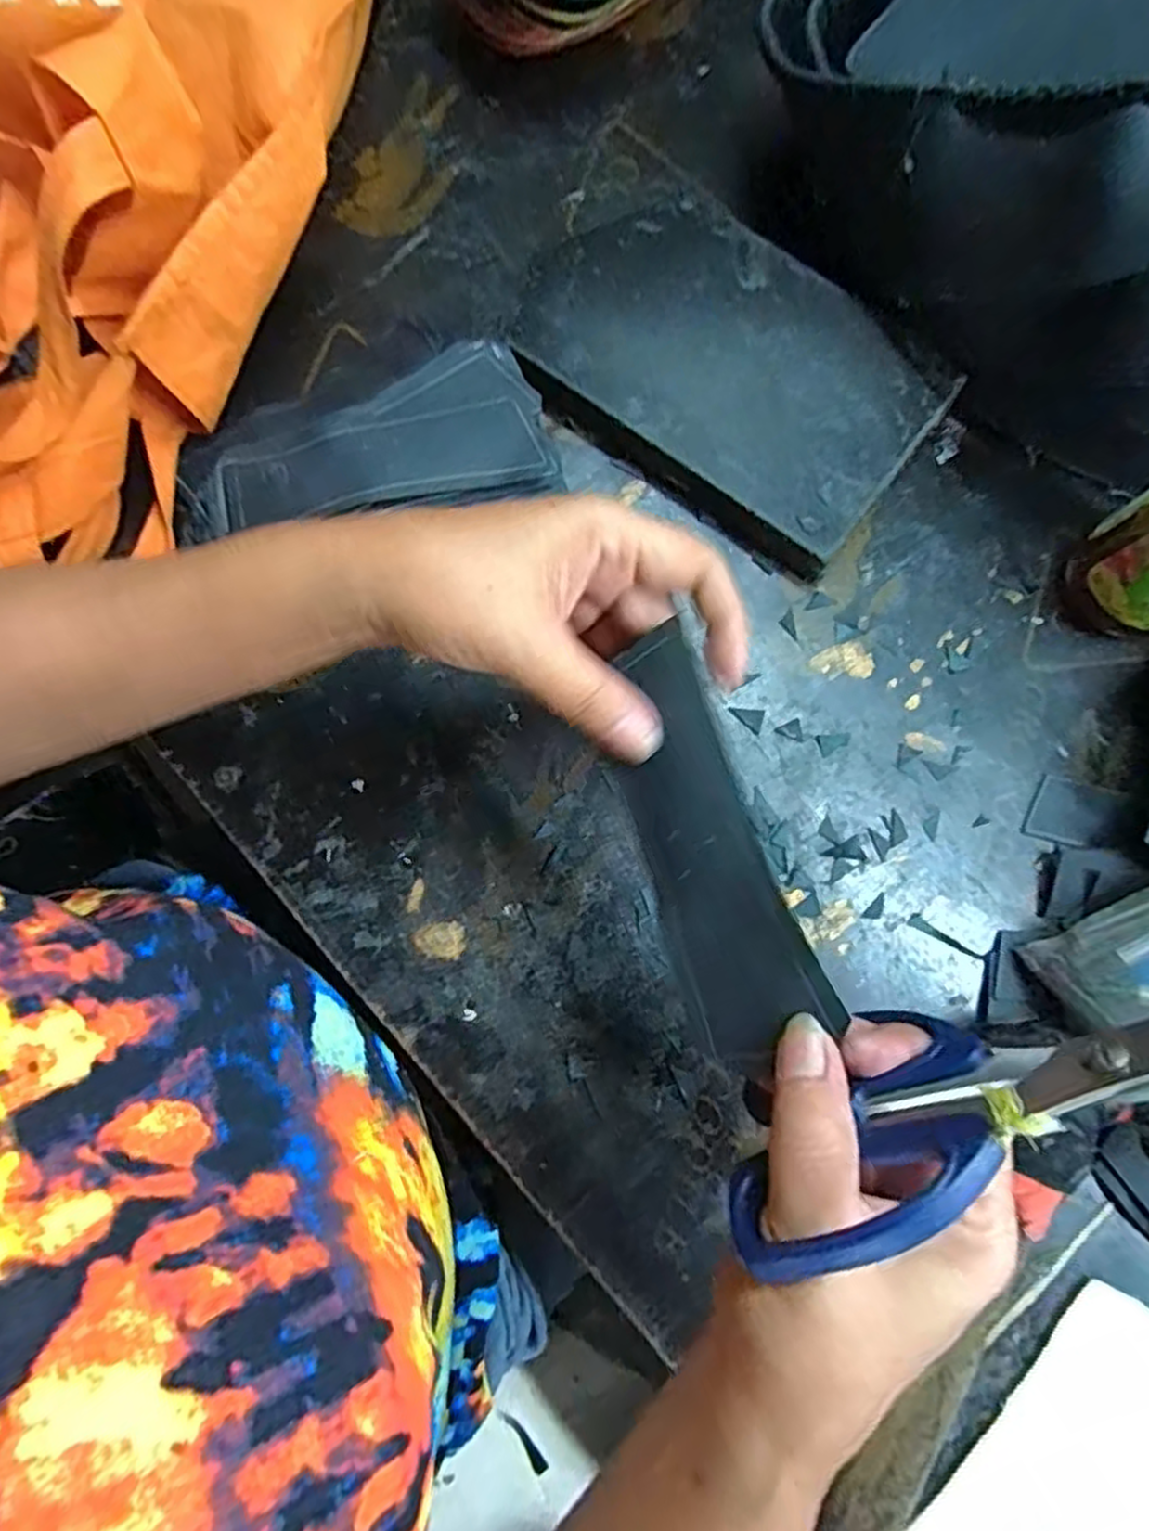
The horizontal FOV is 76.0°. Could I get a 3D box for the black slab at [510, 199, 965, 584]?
[{"bbox_3d":[0.077,-0.204,0.379,0.200,0.025,0.135,37,81,6],"label":"black slab"}]

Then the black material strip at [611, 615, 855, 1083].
[{"bbox_3d":[0.043,0.026,0.250,0.042,0.004,0.146,-27,73,26],"label":"black material strip"}]

